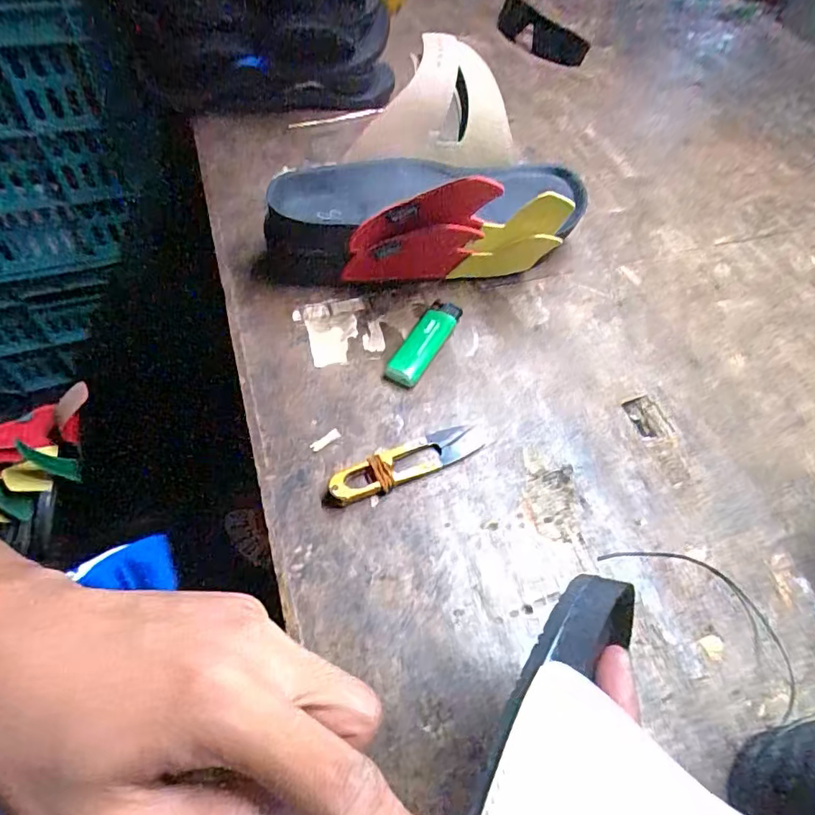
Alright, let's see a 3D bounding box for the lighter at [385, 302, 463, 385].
[{"bbox_3d":[0.012,-0.048,0.385,0.024,0.011,0.080,26,58,13],"label":"lighter"}]

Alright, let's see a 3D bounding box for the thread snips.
[{"bbox_3d":[0.000,0.033,0.330,0.099,0.010,0.024,-21,60,-18],"label":"thread snips"}]

